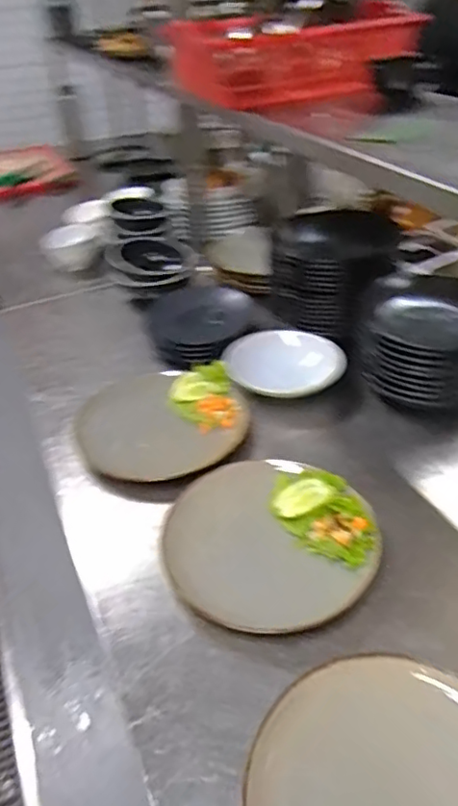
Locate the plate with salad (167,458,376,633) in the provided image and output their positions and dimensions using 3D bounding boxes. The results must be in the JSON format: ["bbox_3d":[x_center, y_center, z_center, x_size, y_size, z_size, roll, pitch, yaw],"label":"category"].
[{"bbox_3d":[0.050,0.166,0.741,0.243,0.037,0.244,-2,36,2],"label":"plate with salad"}]

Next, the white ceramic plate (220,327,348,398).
[{"bbox_3d":[0.090,-0.075,1.027,0.188,0.035,0.188,-2,36,2],"label":"white ceramic plate"}]

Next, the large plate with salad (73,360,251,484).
[{"bbox_3d":[-0.101,0.025,0.926,0.261,0.032,0.230,-5,36,-3],"label":"large plate with salad"}]

